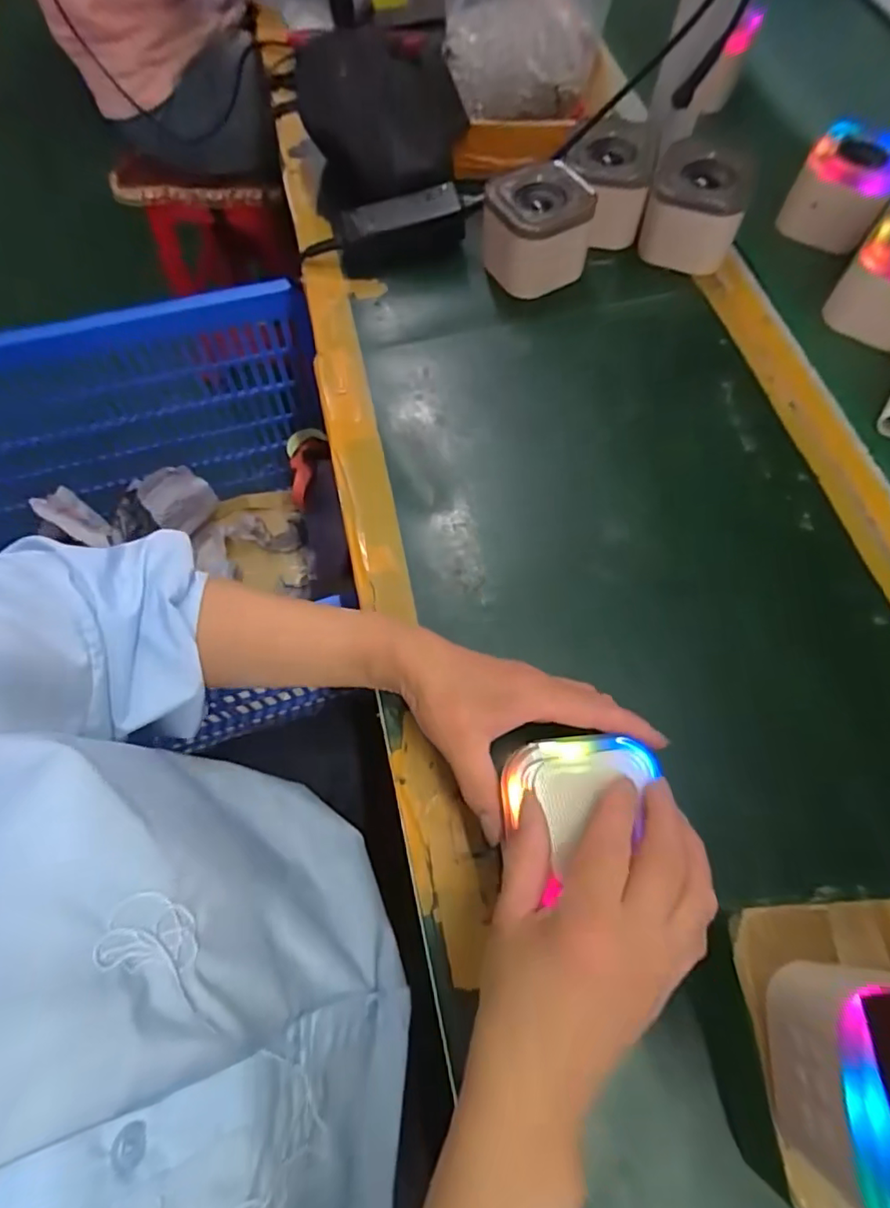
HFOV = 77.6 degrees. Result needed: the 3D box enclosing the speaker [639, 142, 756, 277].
[{"bbox_3d":[0.243,-0.384,0.537,0.090,0.071,0.083,19,70,8],"label":"speaker"}]

